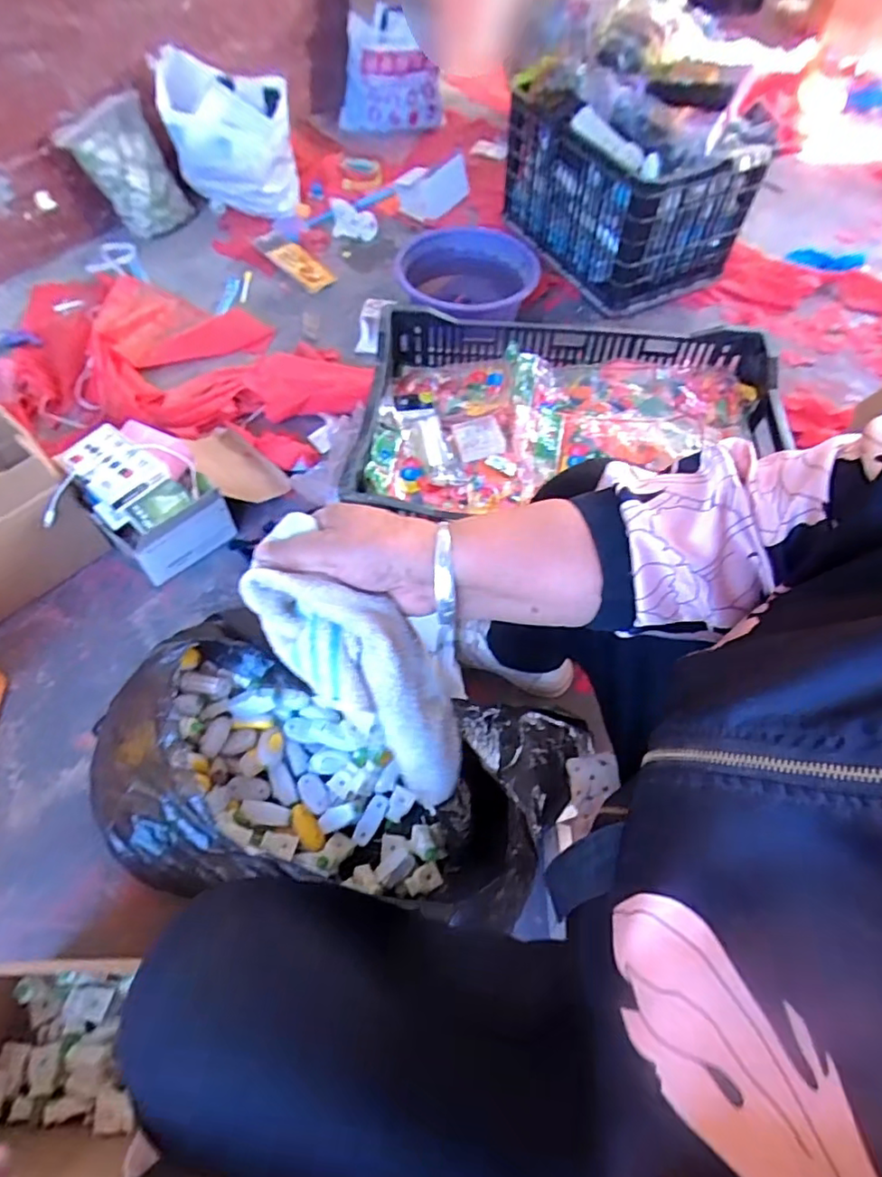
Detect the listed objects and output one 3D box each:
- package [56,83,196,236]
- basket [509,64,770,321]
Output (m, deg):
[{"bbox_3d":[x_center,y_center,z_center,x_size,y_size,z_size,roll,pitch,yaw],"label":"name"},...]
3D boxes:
[{"bbox_3d":[-0.734,-1.006,1.412,0.063,0.263,0.204,5,50,40],"label":"package"},{"bbox_3d":[0.380,-0.883,1.265,0.316,0.273,0.466,-15,61,-10],"label":"basket"}]

